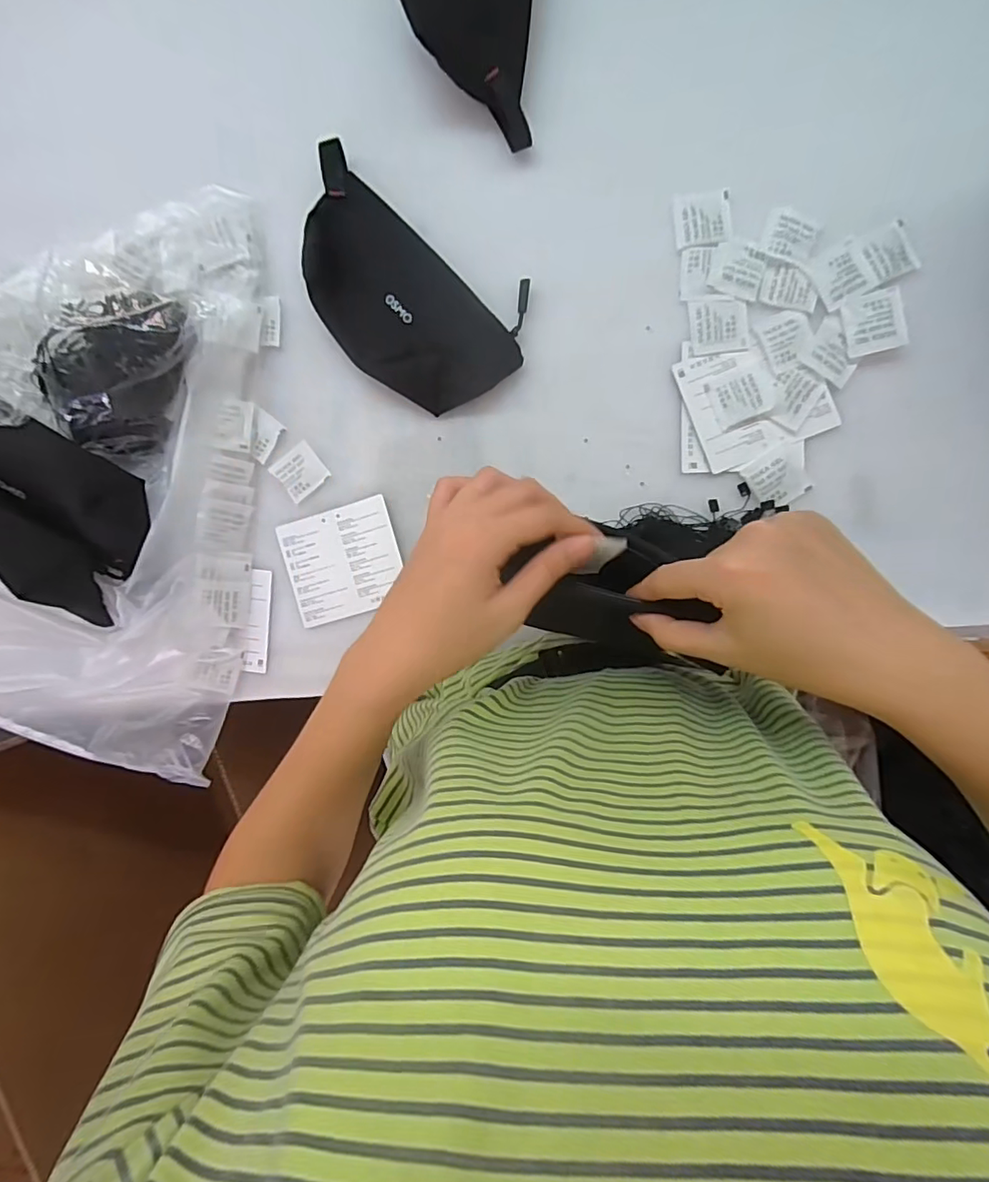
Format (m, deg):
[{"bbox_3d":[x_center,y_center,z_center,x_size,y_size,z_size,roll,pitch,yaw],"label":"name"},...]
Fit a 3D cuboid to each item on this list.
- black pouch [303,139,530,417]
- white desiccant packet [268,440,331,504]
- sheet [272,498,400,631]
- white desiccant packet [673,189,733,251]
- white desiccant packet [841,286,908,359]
[{"bbox_3d":[-0.075,-0.230,0.418,0.205,0.032,0.114,40,97,3],"label":"black pouch"},{"bbox_3d":[-0.161,-0.099,0.448,0.038,0.006,0.037,-39,89,8],"label":"white desiccant packet"},{"bbox_3d":[-0.127,-0.024,0.454,0.097,0.007,0.088,-16,92,8],"label":"sheet"},{"bbox_3d":[0.154,-0.275,0.399,0.040,0.004,0.038,-3,93,7],"label":"white desiccant packet"},{"bbox_3d":[0.274,-0.193,0.387,0.040,0.007,0.042,-12,92,7],"label":"white desiccant packet"}]

